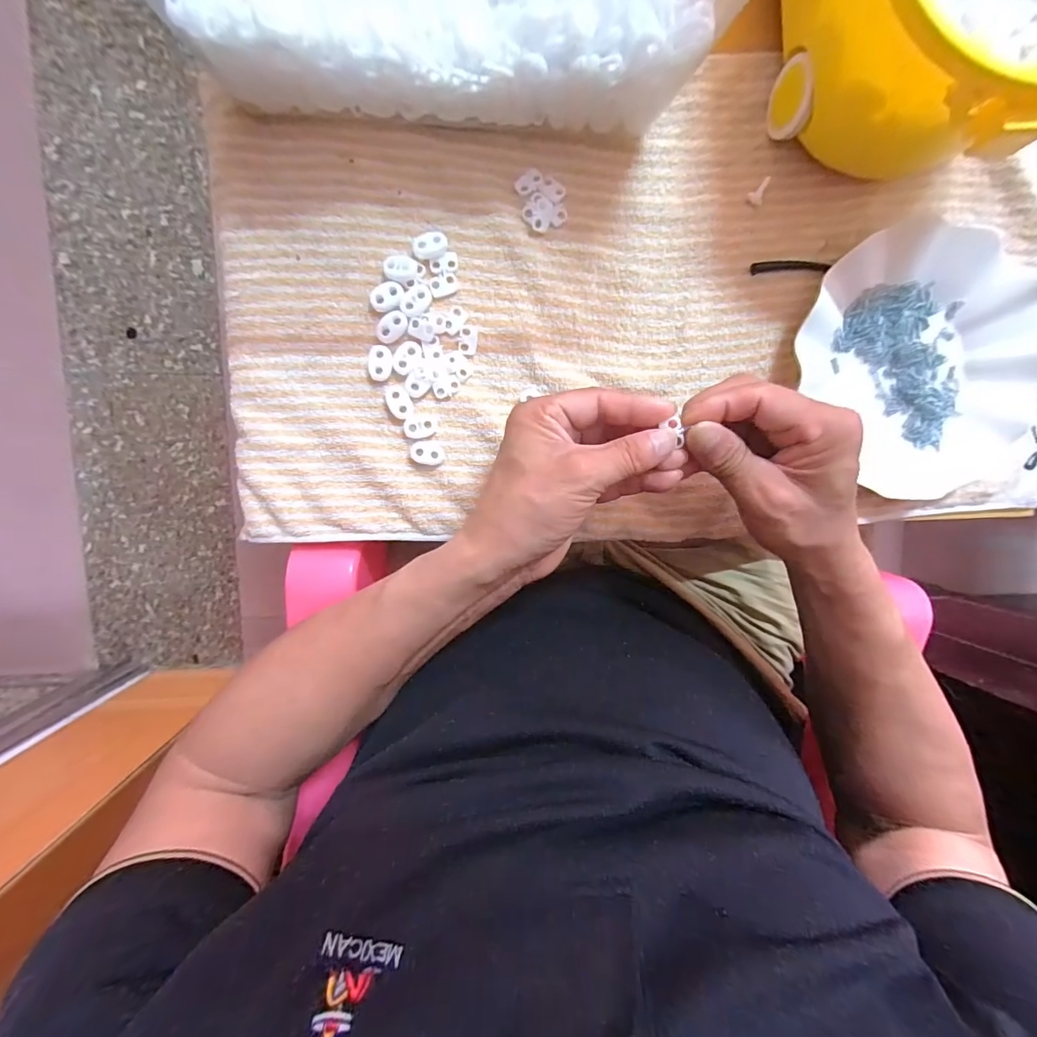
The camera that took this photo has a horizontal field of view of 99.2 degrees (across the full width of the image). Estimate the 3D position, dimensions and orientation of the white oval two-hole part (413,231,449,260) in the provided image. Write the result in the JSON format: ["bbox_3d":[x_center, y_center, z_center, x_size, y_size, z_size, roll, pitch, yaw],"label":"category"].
[{"bbox_3d":[-0.057,-0.178,0.287,0.022,0.004,0.016,-9,96,-4],"label":"white oval two-hole part"}]

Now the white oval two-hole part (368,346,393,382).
[{"bbox_3d":[-0.091,-0.103,0.292,0.015,0.004,0.022,2,96,-5],"label":"white oval two-hole part"}]

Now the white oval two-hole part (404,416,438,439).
[{"bbox_3d":[-0.066,-0.062,0.299,0.022,0.004,0.014,-8,96,-4],"label":"white oval two-hole part"}]

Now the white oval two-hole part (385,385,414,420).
[{"bbox_3d":[-0.079,-0.078,0.295,0.015,0.004,0.024,-30,98,-2],"label":"white oval two-hole part"}]

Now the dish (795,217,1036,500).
[{"bbox_3d":[0.291,-0.111,0.314,0.158,0.022,0.188,-45,98,0],"label":"dish"}]

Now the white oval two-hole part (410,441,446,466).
[{"bbox_3d":[-0.062,-0.045,0.302,0.023,0.004,0.016,6,95,-6],"label":"white oval two-hole part"}]

